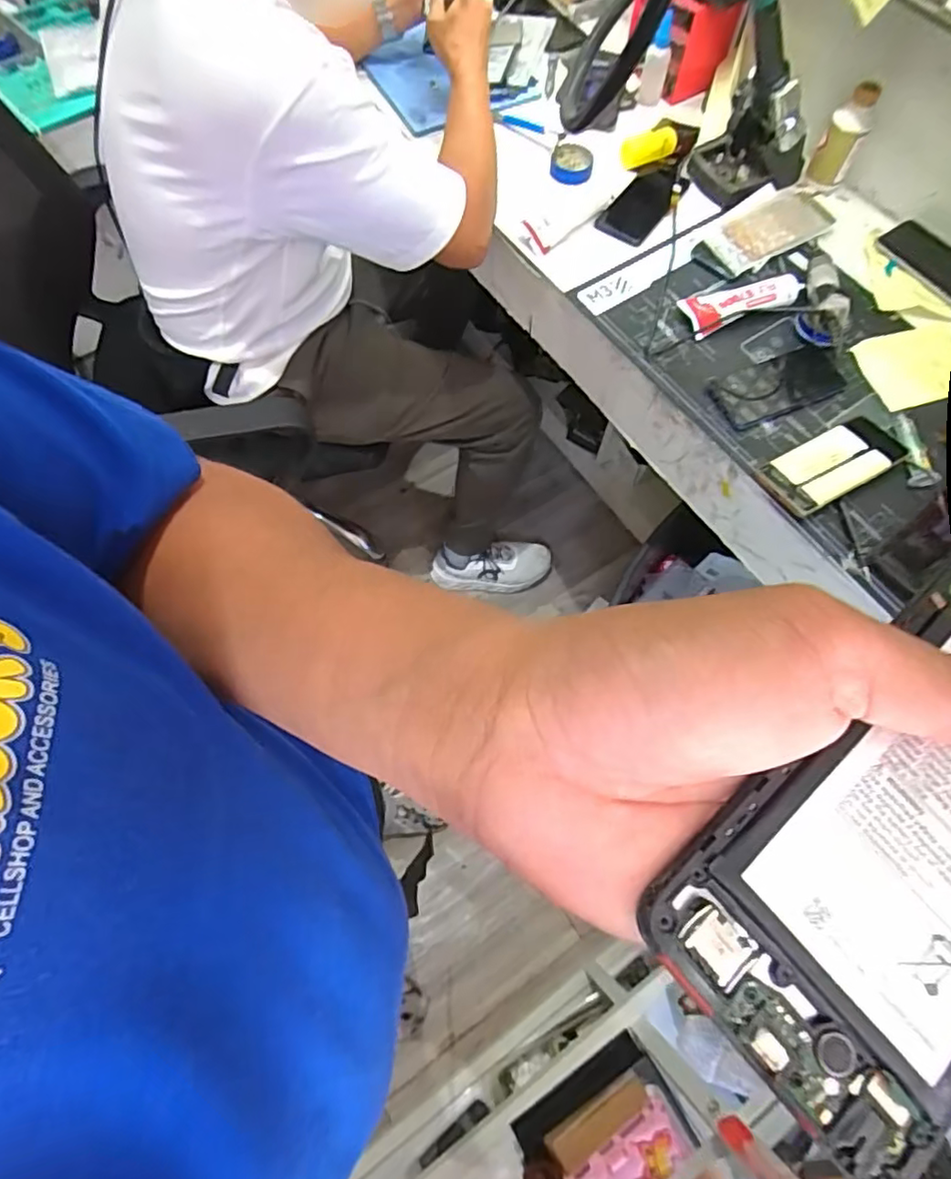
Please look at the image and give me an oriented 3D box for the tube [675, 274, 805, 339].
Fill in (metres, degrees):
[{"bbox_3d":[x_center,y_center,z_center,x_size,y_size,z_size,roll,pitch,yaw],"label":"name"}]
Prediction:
[{"bbox_3d":[0.336,-0.358,0.755,0.144,0.031,0.067,-12,69,-5],"label":"tube"}]

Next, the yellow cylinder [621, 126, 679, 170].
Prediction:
[{"bbox_3d":[0.248,-0.646,0.876,0.084,0.037,0.033,-18,69,-8],"label":"yellow cylinder"}]

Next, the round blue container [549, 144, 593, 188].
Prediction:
[{"bbox_3d":[0.137,-0.609,0.864,0.058,0.019,0.066,8,68,3],"label":"round blue container"}]

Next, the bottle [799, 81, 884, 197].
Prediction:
[{"bbox_3d":[0.491,-0.600,0.802,0.054,0.113,0.037,25,70,9],"label":"bottle"}]

